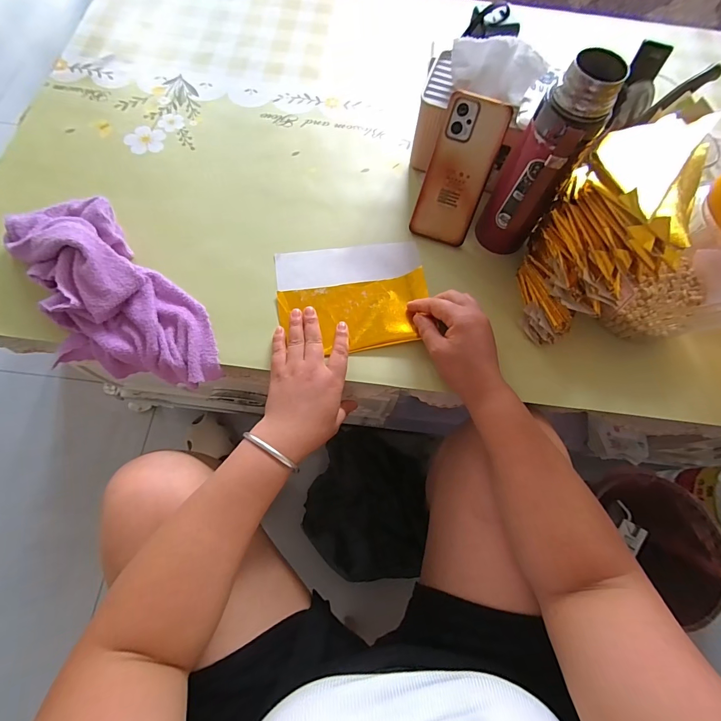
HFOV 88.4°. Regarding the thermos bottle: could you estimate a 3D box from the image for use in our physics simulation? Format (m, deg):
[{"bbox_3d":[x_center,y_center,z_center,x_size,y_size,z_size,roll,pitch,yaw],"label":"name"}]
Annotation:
[{"bbox_3d":[0.190,-0.199,0.409,0.067,0.214,0.060,27,71,7],"label":"thermos bottle"}]

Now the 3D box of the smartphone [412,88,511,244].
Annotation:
[{"bbox_3d":[0.125,-0.236,0.470,0.080,0.164,0.017,20,26,4],"label":"smartphone"}]

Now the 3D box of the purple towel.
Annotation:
[{"bbox_3d":[-0.293,-0.072,0.423,0.296,0.077,0.153,45,73,-2],"label":"purple towel"}]

